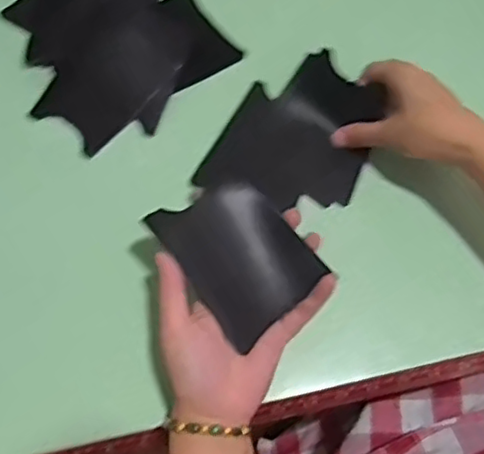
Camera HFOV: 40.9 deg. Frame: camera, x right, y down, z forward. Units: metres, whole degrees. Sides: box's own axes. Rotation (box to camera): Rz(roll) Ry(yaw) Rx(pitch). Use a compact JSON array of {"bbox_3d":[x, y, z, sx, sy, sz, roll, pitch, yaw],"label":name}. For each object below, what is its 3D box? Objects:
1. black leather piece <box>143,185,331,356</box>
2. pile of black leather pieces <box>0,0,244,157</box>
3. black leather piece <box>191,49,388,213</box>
[{"bbox_3d":[0.000,0.018,0.468,0.087,0.026,0.106,-32,74,-13],"label":"black leather piece"},{"bbox_3d":[-0.125,-0.173,0.600,0.191,0.009,0.172,42,74,12],"label":"pile of black leather pieces"},{"bbox_3d":[0.046,-0.081,0.551,0.122,0.033,0.135,22,71,6],"label":"black leather piece"}]

